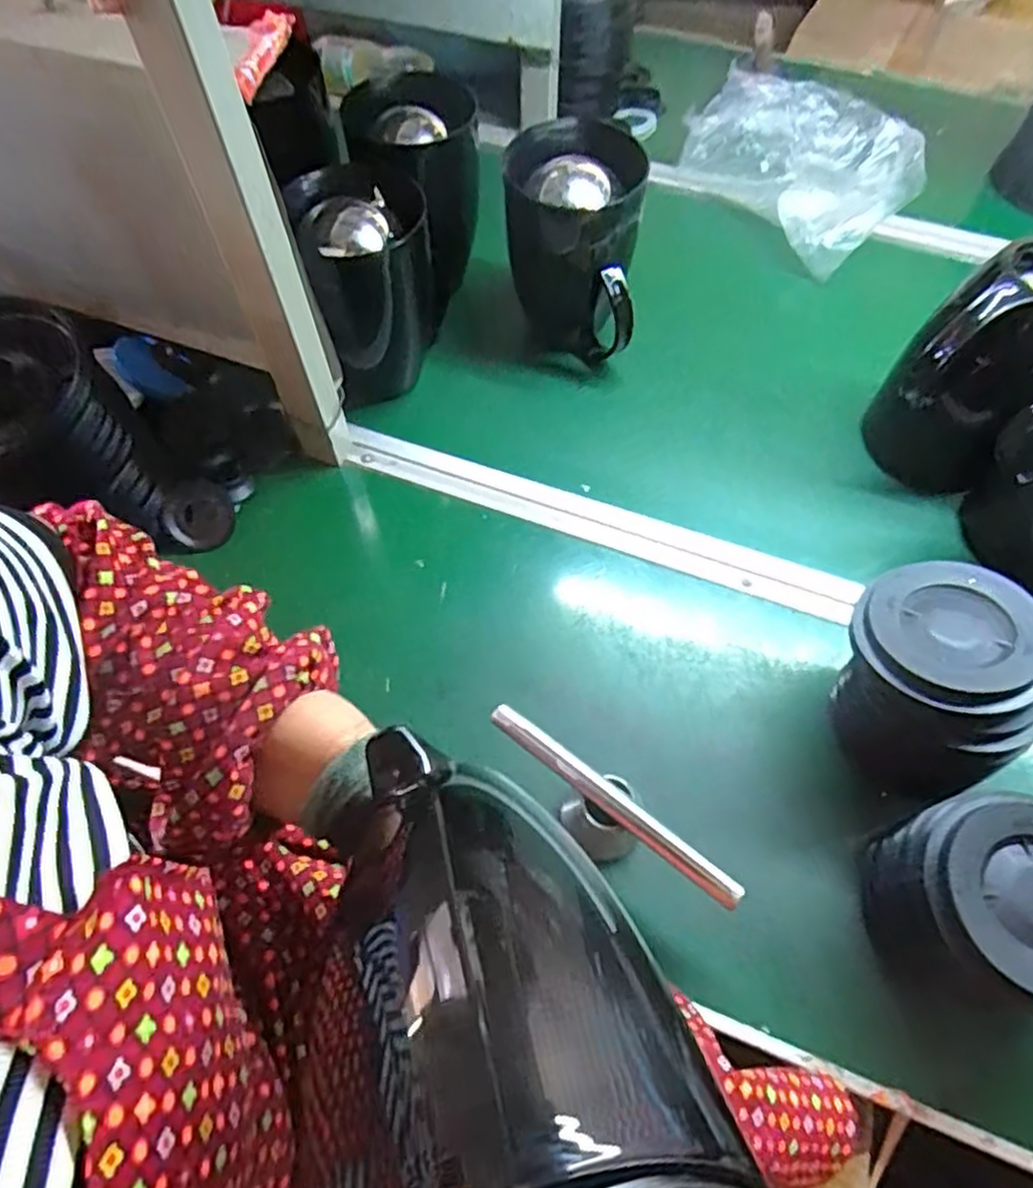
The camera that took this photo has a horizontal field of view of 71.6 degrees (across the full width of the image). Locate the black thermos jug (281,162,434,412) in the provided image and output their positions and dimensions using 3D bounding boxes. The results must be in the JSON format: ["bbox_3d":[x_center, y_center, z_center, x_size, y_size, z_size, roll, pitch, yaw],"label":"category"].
[{"bbox_3d":[-0.137,-0.288,0.680,0.111,0.181,0.116,-8,60,-4],"label":"black thermos jug"}]

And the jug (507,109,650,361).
[{"bbox_3d":[0.052,-0.325,0.713,0.117,0.207,0.120,-2,60,-1],"label":"jug"}]

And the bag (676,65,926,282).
[{"bbox_3d":[0.330,-0.513,0.839,0.189,0.066,0.262,-36,65,-18],"label":"bag"}]

